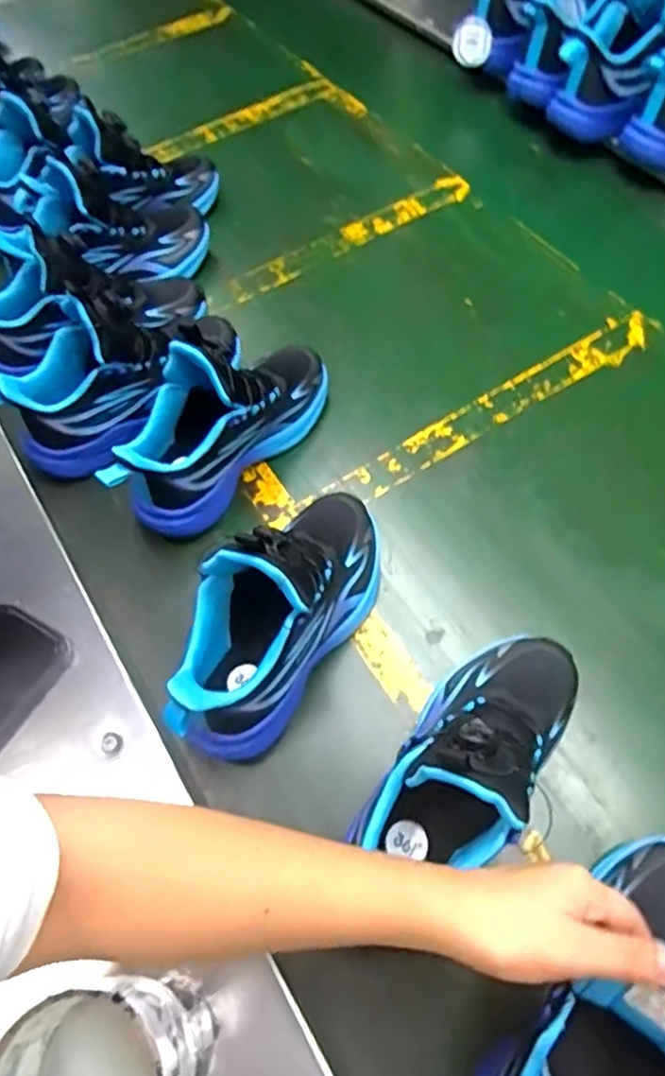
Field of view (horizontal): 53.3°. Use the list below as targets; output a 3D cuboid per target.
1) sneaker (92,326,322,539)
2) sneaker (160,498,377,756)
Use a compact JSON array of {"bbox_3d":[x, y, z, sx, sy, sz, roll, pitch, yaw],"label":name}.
[{"bbox_3d":[-0.098,-0.109,0.581,0.082,0.138,0.234,32,67,19],"label":"sneaker"},{"bbox_3d":[-0.036,0.047,0.481,0.083,0.139,0.224,30,68,20],"label":"sneaker"}]

